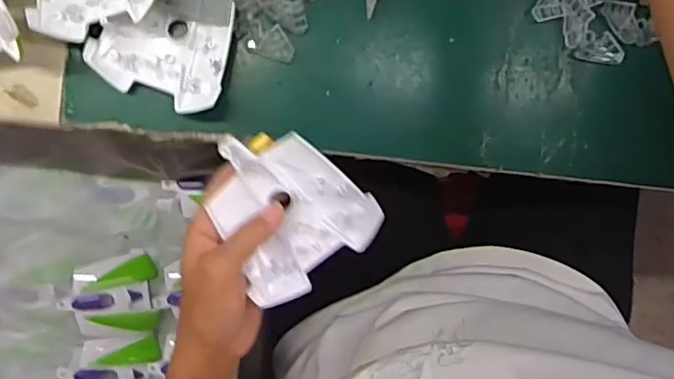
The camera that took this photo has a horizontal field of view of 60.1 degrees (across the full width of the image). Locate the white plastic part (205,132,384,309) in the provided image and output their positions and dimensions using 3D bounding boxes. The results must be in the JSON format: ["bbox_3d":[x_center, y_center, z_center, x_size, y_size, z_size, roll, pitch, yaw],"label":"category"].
[{"bbox_3d":[-0.036,0.012,0.380,0.094,0.025,0.106,-39,97,-2],"label":"white plastic part"}]

